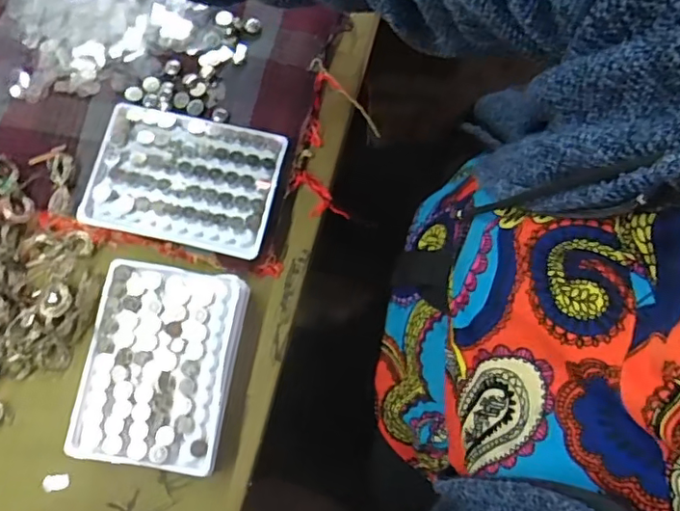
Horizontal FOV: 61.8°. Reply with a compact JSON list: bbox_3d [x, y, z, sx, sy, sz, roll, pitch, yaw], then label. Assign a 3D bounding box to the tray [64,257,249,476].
[{"bbox_3d":[-0.120,0.073,0.383,0.094,0.027,0.127,8,77,2],"label":"tray"}]

